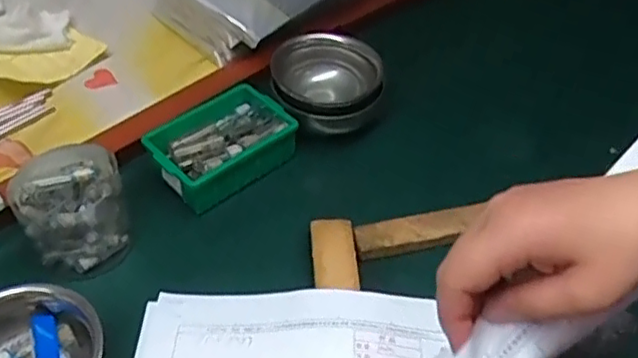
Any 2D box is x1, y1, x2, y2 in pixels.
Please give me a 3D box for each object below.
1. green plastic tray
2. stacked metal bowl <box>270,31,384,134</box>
[{"bbox_3d":[-0.108,-0.036,0.722,0.148,0.051,0.102,-35,57,-29],"label":"green plastic tray"},{"bbox_3d":[0.008,-0.106,0.760,0.126,0.076,0.126,1,47,-1],"label":"stacked metal bowl"}]

